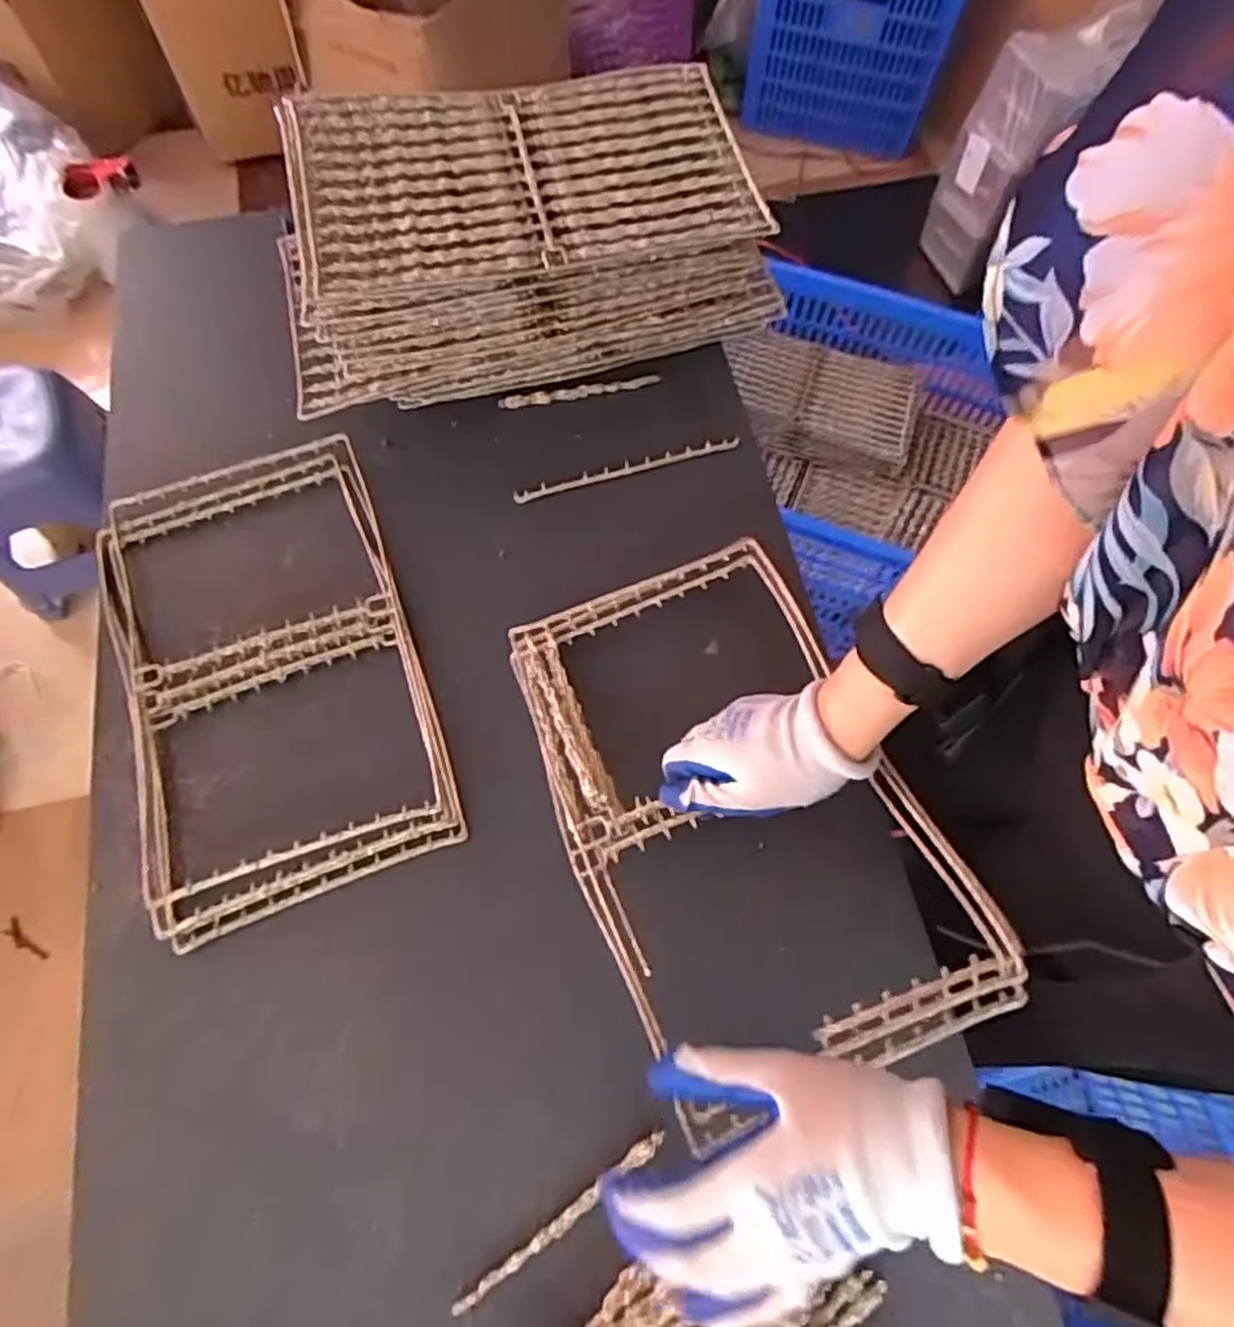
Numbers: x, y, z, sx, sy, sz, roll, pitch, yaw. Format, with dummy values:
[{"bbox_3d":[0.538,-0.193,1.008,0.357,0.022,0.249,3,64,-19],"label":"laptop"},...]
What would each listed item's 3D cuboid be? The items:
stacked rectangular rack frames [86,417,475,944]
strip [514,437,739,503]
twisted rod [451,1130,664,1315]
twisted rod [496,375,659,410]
[{"bbox_3d":[-0.286,0.000,0.586,0.231,0.029,0.383,-19,70,-9],"label":"stacked rectangular rack frames"},{"bbox_3d":[0.010,-0.179,0.661,0.213,0.011,0.011,-15,69,-7],"label":"strip"},{"bbox_3d":[-0.034,0.354,0.457,0.156,0.007,0.011,-34,73,-14],"label":"twisted rod"},{"bbox_3d":[-0.036,-0.261,0.693,0.152,0.013,0.011,-8,69,-5],"label":"twisted rod"}]

